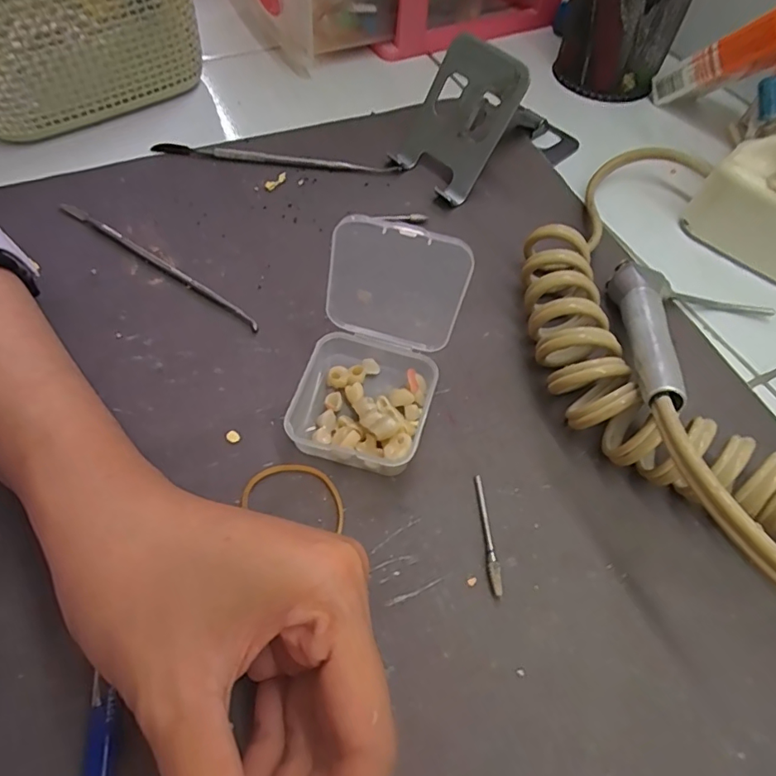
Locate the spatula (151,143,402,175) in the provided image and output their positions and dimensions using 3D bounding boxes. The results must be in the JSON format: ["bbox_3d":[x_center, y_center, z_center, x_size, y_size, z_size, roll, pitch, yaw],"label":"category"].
[{"bbox_3d":[-0.069,-0.145,0.317,0.152,0.007,0.010,5,59,1],"label":"spatula"}]

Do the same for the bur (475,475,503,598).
[{"bbox_3d":[0.040,0.058,0.202,0.004,0.004,0.047,-3,59,-4],"label":"bur"}]

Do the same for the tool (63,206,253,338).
[{"bbox_3d":[-0.124,-0.068,0.268,0.146,0.006,0.006,31,63,16],"label":"tool"}]

